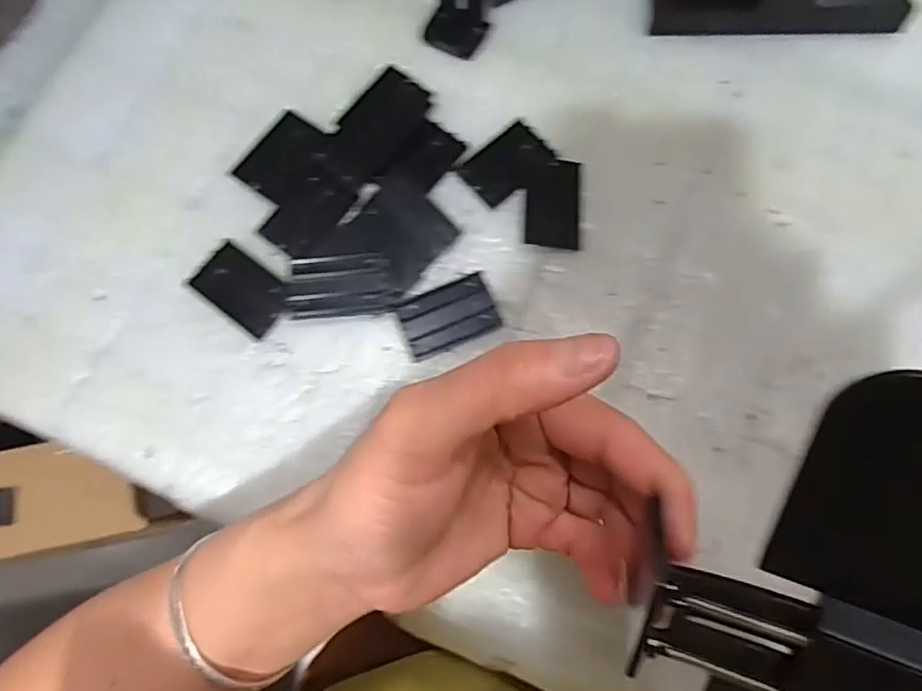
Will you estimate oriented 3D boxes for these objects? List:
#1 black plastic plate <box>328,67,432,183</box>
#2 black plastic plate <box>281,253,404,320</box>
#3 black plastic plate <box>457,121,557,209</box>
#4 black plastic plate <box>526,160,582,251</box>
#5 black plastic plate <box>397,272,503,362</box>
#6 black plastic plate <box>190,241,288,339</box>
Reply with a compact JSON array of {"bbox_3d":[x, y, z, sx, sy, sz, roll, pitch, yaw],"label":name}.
[{"bbox_3d":[-0.049,-0.134,0.360,0.037,0.004,0.072,32,76,9],"label":"black plastic plate"},{"bbox_3d":[-0.067,-0.034,0.336,0.062,0.004,0.035,-4,75,-3],"label":"black plastic plate"},{"bbox_3d":[0.029,-0.109,0.357,0.053,0.006,0.036,-41,80,-11],"label":"black plastic plate"},{"bbox_3d":[0.054,-0.083,0.350,0.033,0.004,0.056,6,73,-10],"label":"black plastic plate"},{"bbox_3d":[-0.007,-0.017,0.336,0.052,0.004,0.035,-23,77,-8],"label":"black plastic plate"},{"bbox_3d":[-0.122,-0.032,0.334,0.053,0.004,0.032,37,77,8],"label":"black plastic plate"}]

